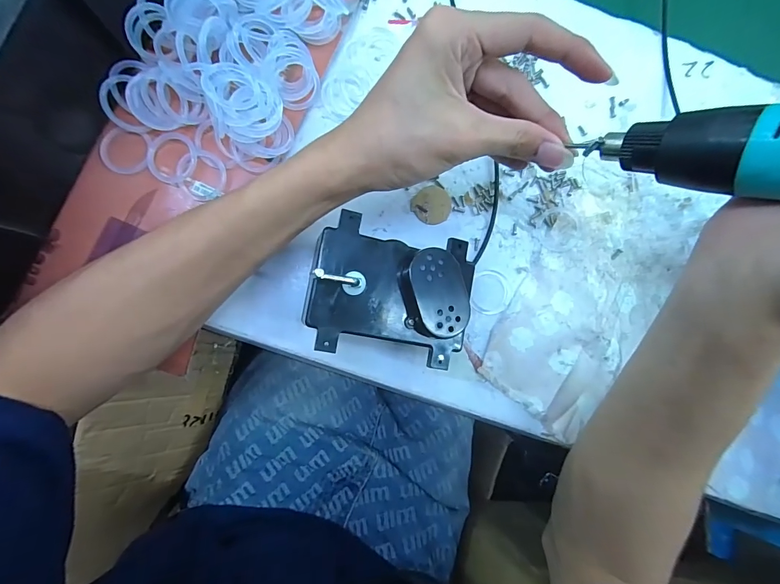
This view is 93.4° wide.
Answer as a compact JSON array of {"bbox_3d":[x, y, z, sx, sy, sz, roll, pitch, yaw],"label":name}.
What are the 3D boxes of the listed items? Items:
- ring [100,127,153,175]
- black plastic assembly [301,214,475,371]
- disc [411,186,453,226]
[{"bbox_3d":[-0.178,-0.095,0.247,0.034,0.004,0.029,14,84,-5],"label":"ring"},{"bbox_3d":[0.003,0.000,0.219,0.097,0.028,0.079,10,84,-5],"label":"black plastic assembly"},{"bbox_3d":[0.032,-0.065,0.274,0.028,0.004,0.028,1,85,-6],"label":"disc"}]

